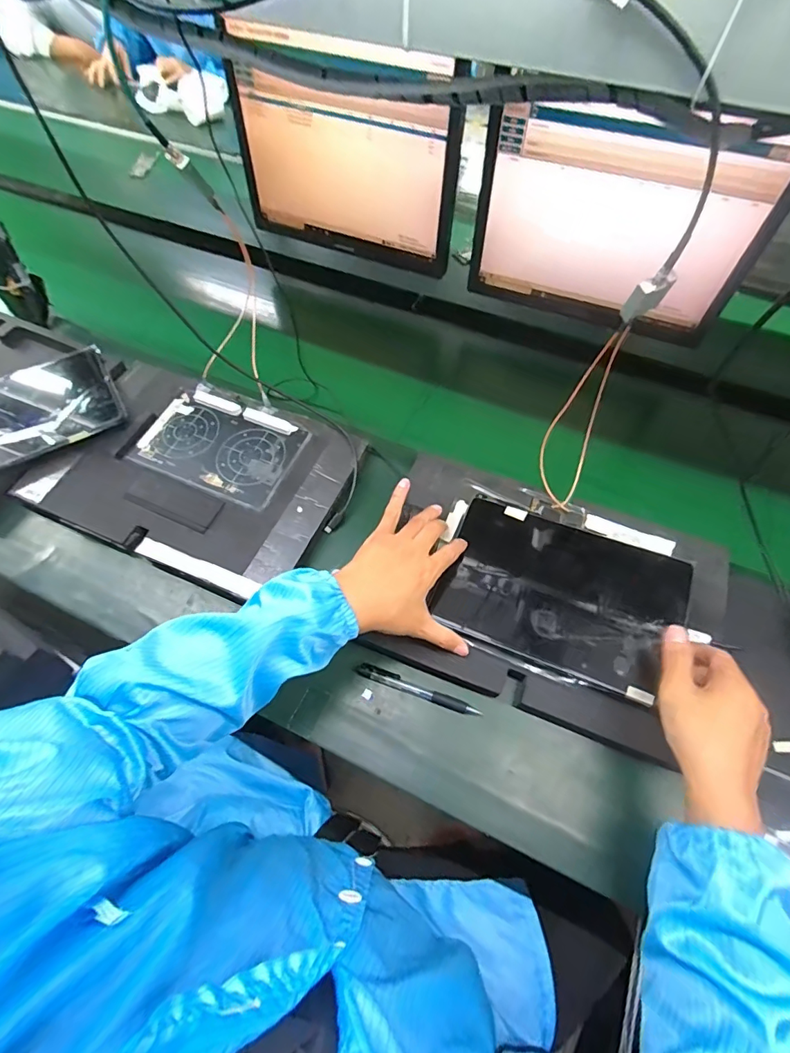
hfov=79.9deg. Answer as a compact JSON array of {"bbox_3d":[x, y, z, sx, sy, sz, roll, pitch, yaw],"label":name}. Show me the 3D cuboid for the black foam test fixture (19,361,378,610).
[{"bbox_3d":[-0.250,-0.074,0.606,0.351,0.032,0.263,21,61,11],"label":"black foam test fixture"}]

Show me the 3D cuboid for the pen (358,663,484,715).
[{"bbox_3d":[0.024,0.175,0.505,0.133,0.011,0.015,19,61,10],"label":"pen"}]

